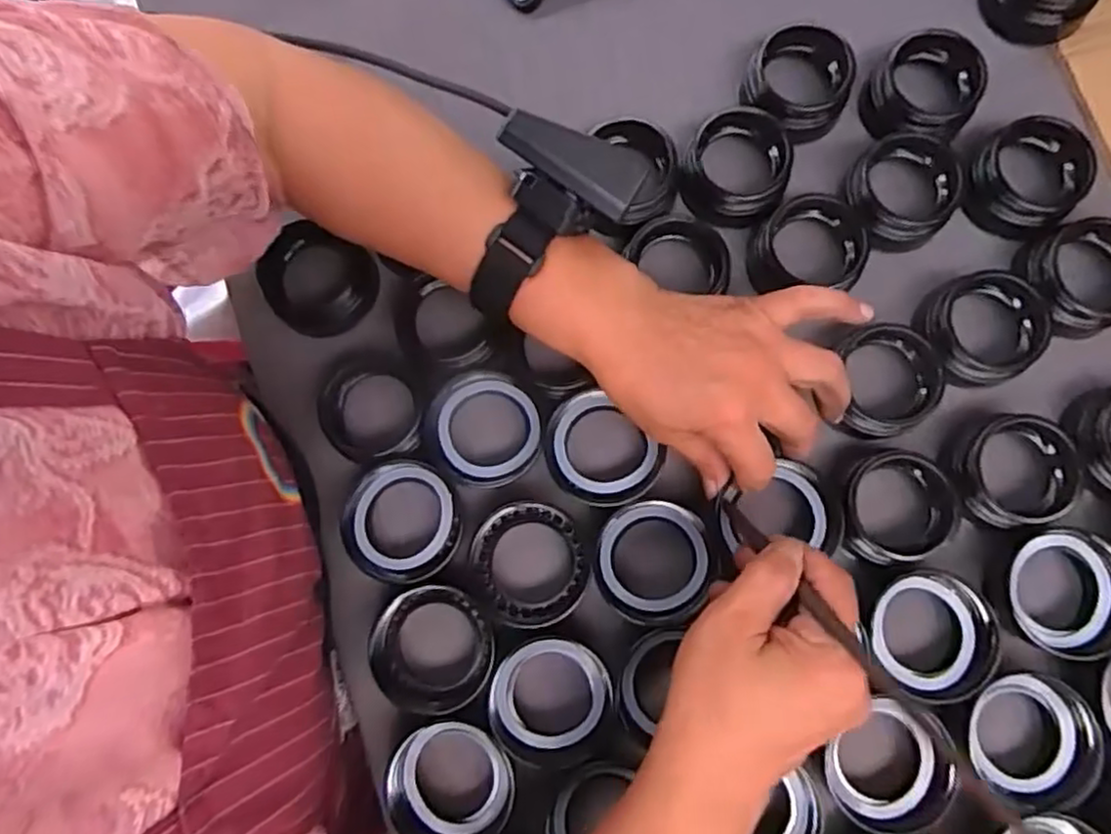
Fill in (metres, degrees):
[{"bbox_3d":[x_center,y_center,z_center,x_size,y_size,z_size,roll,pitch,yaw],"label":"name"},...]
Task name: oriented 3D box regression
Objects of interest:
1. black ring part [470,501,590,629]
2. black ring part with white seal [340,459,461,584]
[{"bbox_3d":[-0.014,0.085,0.406,0.067,0.022,0.068,0,81,2],"label":"black ring part"},{"bbox_3d":[-0.087,0.059,0.398,0.062,0.018,0.067,-5,81,1],"label":"black ring part with white seal"}]

